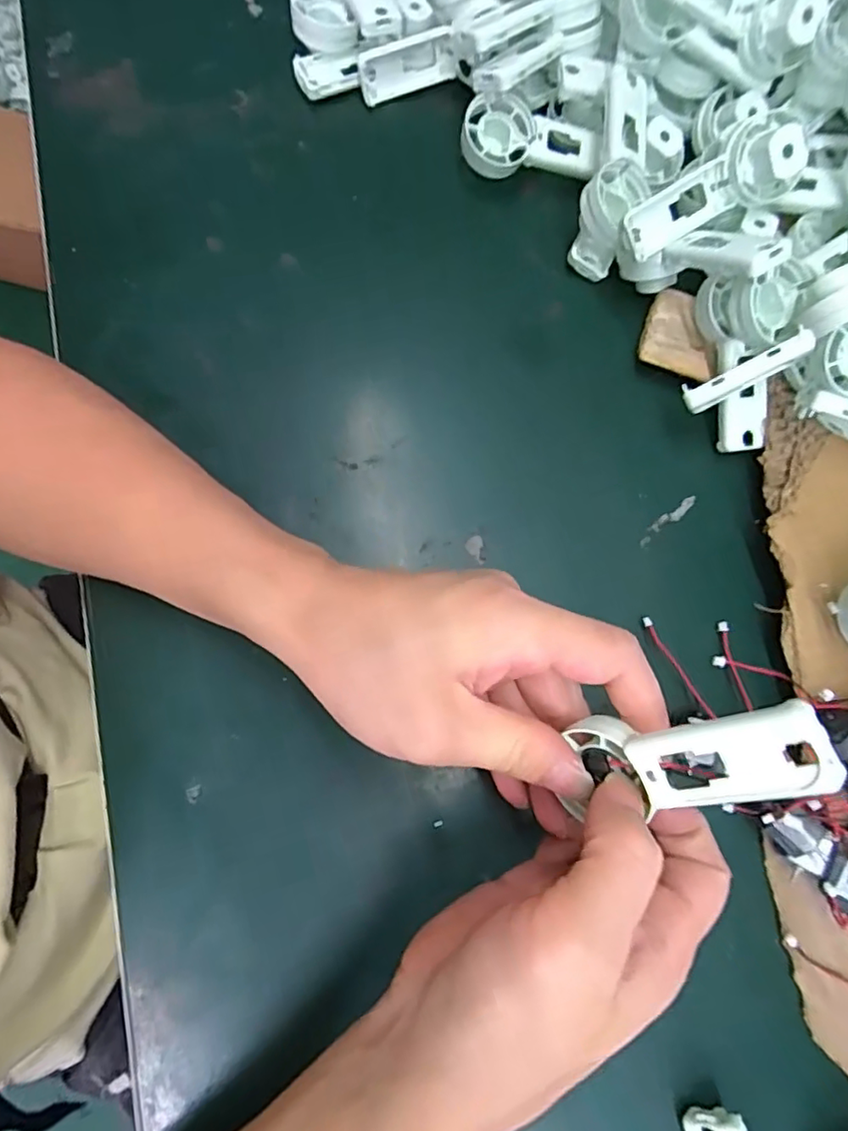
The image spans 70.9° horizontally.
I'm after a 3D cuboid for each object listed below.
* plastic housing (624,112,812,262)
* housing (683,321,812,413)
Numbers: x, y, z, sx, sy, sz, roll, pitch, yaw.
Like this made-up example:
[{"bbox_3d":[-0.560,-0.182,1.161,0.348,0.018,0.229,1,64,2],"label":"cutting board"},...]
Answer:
[{"bbox_3d":[0.141,-0.189,0.298,0.084,0.032,0.031,-24,79,15],"label":"plastic housing"},{"bbox_3d":[0.157,-0.093,0.290,0.057,0.023,0.011,-27,78,29],"label":"housing"}]

